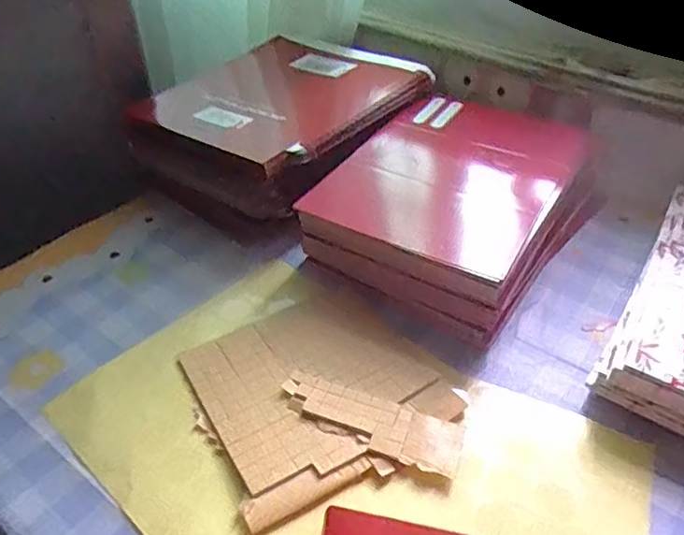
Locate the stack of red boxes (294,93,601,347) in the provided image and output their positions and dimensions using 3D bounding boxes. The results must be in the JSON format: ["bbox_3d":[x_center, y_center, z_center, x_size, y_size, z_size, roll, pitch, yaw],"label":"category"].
[{"bbox_3d":[0.111,-0.067,0.534,0.194,0.072,0.300,27,47,29],"label":"stack of red boxes"}]

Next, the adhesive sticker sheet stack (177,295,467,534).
[{"bbox_3d":[-0.017,0.089,0.399,0.156,0.009,0.176,-23,45,-24],"label":"adhesive sticker sheet stack"}]

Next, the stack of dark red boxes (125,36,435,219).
[{"bbox_3d":[-0.065,-0.170,0.637,0.261,0.090,0.267,28,47,29],"label":"stack of dark red boxes"}]

